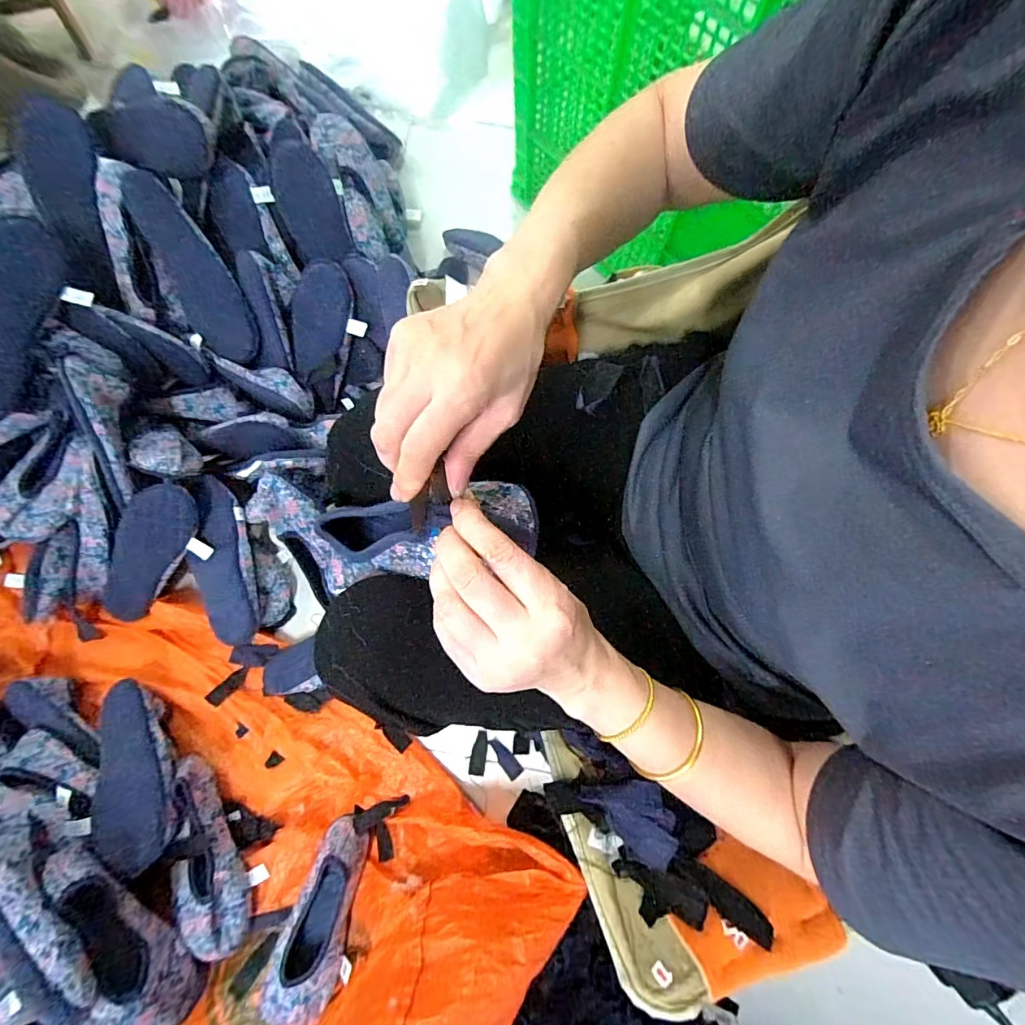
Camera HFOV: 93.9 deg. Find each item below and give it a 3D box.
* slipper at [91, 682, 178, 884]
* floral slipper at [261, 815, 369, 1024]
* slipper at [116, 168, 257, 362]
[{"bbox_3d":[-0.548,0.379,0.707,0.094,0.060,0.256,-21,62,-17],"label":"slipper"},{"bbox_3d":[-0.269,0.565,0.659,0.087,0.069,0.240,15,80,3],"label":"floral slipper"},{"bbox_3d":[-0.506,-0.364,0.756,0.123,0.063,0.279,-31,102,-5],"label":"slipper"}]

